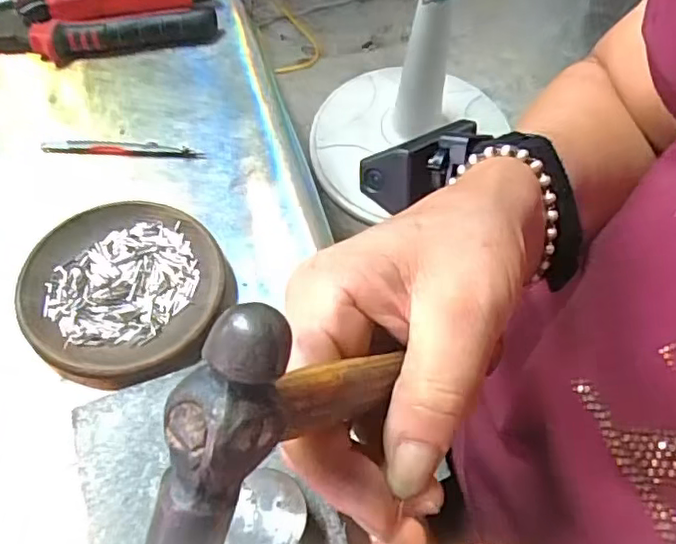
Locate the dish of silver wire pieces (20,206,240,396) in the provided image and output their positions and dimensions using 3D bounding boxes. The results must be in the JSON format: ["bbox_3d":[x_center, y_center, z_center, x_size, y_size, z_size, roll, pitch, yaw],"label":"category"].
[{"bbox_3d":[-0.124,0.012,0.356,0.114,0.015,0.113,2,59,-3],"label":"dish of silver wire pieces"}]

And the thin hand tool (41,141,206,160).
[{"bbox_3d":[-0.146,-0.084,0.414,0.106,0.004,0.011,3,59,-2],"label":"thin hand tool"}]

